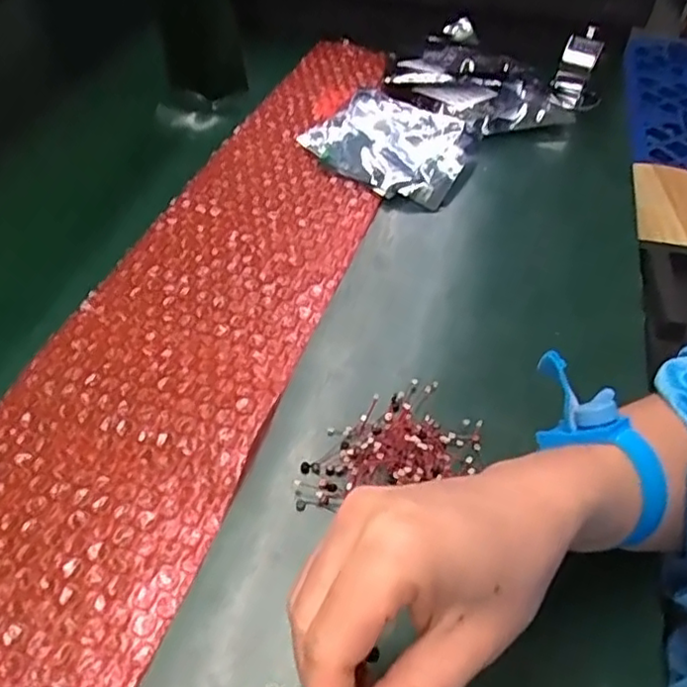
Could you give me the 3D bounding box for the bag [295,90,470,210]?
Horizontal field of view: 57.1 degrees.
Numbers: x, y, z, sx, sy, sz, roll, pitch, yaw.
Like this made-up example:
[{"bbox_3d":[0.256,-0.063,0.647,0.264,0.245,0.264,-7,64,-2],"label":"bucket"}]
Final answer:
[{"bbox_3d":[0.036,-0.159,0.500,0.128,0.021,0.106,26,51,19],"label":"bag"}]

